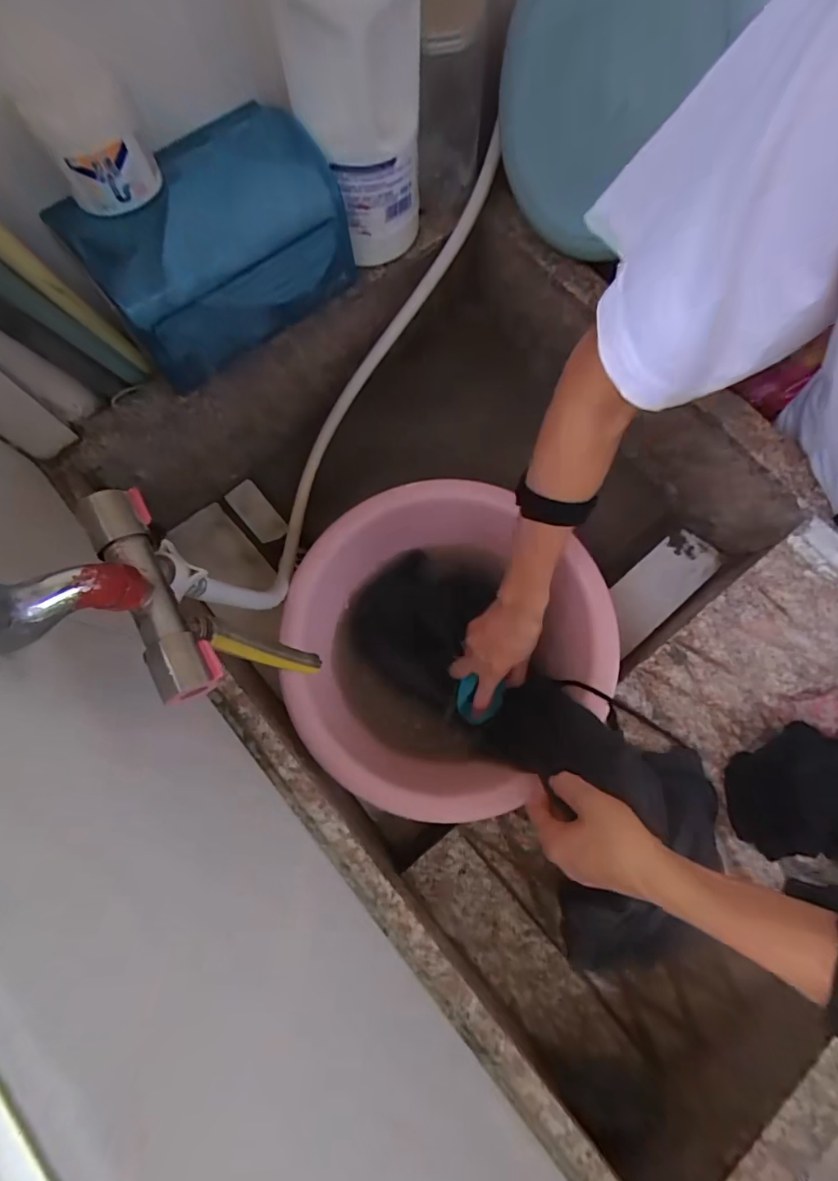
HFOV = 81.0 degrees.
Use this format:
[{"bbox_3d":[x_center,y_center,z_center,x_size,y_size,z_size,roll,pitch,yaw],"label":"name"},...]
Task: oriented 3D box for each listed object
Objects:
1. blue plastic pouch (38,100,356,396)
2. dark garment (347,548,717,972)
[{"bbox_3d":[-0.182,-0.316,0.455,0.225,0.116,0.111,-39,79,-10],"label":"blue plastic pouch"},{"bbox_3d":[0.103,0.130,0.516,0.186,0.094,0.437,-37,63,-10],"label":"dark garment"}]

